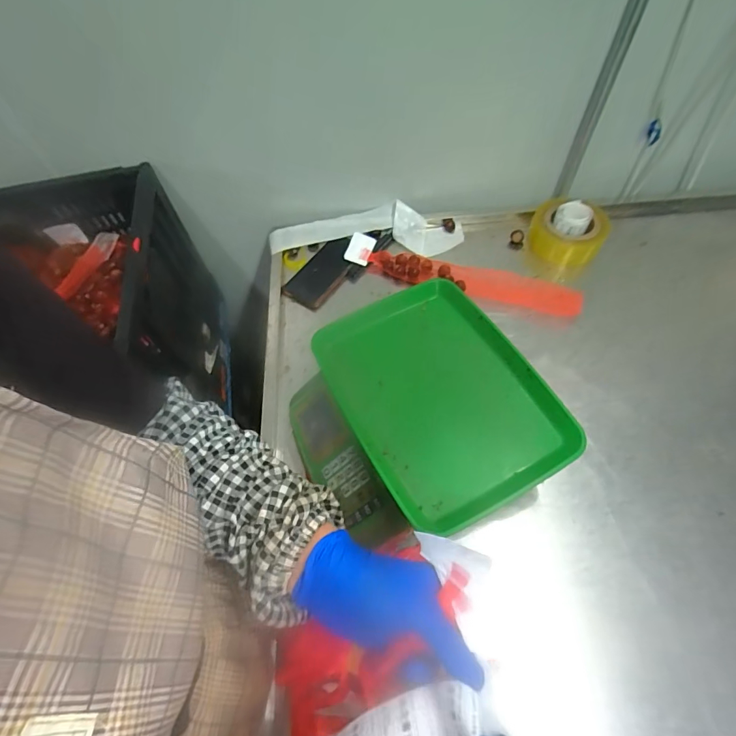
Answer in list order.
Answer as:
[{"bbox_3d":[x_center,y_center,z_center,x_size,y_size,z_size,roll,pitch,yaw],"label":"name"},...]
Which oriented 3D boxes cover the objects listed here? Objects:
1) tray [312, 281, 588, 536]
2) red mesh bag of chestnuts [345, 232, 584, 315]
[{"bbox_3d":[0.085,0.025,0.520,0.232,0.027,0.302,-25,60,-12],"label":"tray"},{"bbox_3d":[0.165,-0.169,0.762,0.427,0.033,0.076,17,61,14],"label":"red mesh bag of chestnuts"}]

